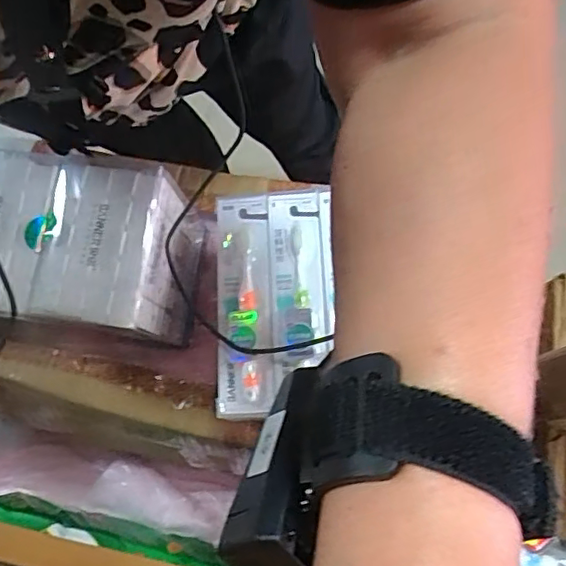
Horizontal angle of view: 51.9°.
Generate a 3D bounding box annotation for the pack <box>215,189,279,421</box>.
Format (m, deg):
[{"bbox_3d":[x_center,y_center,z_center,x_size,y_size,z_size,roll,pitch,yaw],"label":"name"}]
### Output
[{"bbox_3d":[-0.042,0.017,0.623,0.063,0.028,0.243,-3,74,1],"label":"pack"}]

